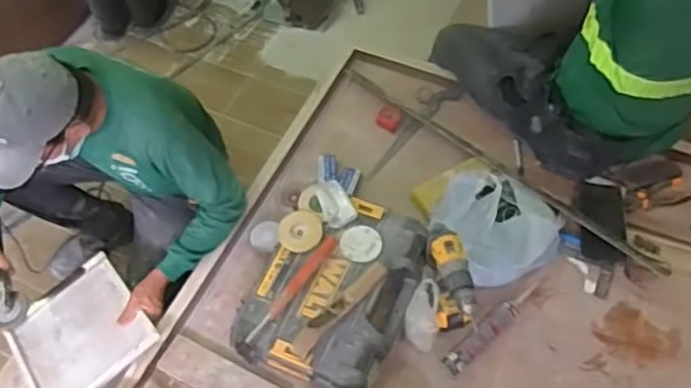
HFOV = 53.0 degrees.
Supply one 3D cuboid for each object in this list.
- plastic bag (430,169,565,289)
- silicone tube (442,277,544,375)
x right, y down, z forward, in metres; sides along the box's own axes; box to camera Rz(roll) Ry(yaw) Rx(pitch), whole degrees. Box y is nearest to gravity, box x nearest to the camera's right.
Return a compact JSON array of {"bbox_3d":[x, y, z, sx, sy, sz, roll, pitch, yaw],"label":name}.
[{"bbox_3d":[0.359,0.068,1.658,0.280,0.118,0.278,-29,60,-14],"label":"plastic bag"},{"bbox_3d":[0.332,0.283,1.536,0.309,0.044,0.049,-38,63,-19],"label":"silicone tube"}]

